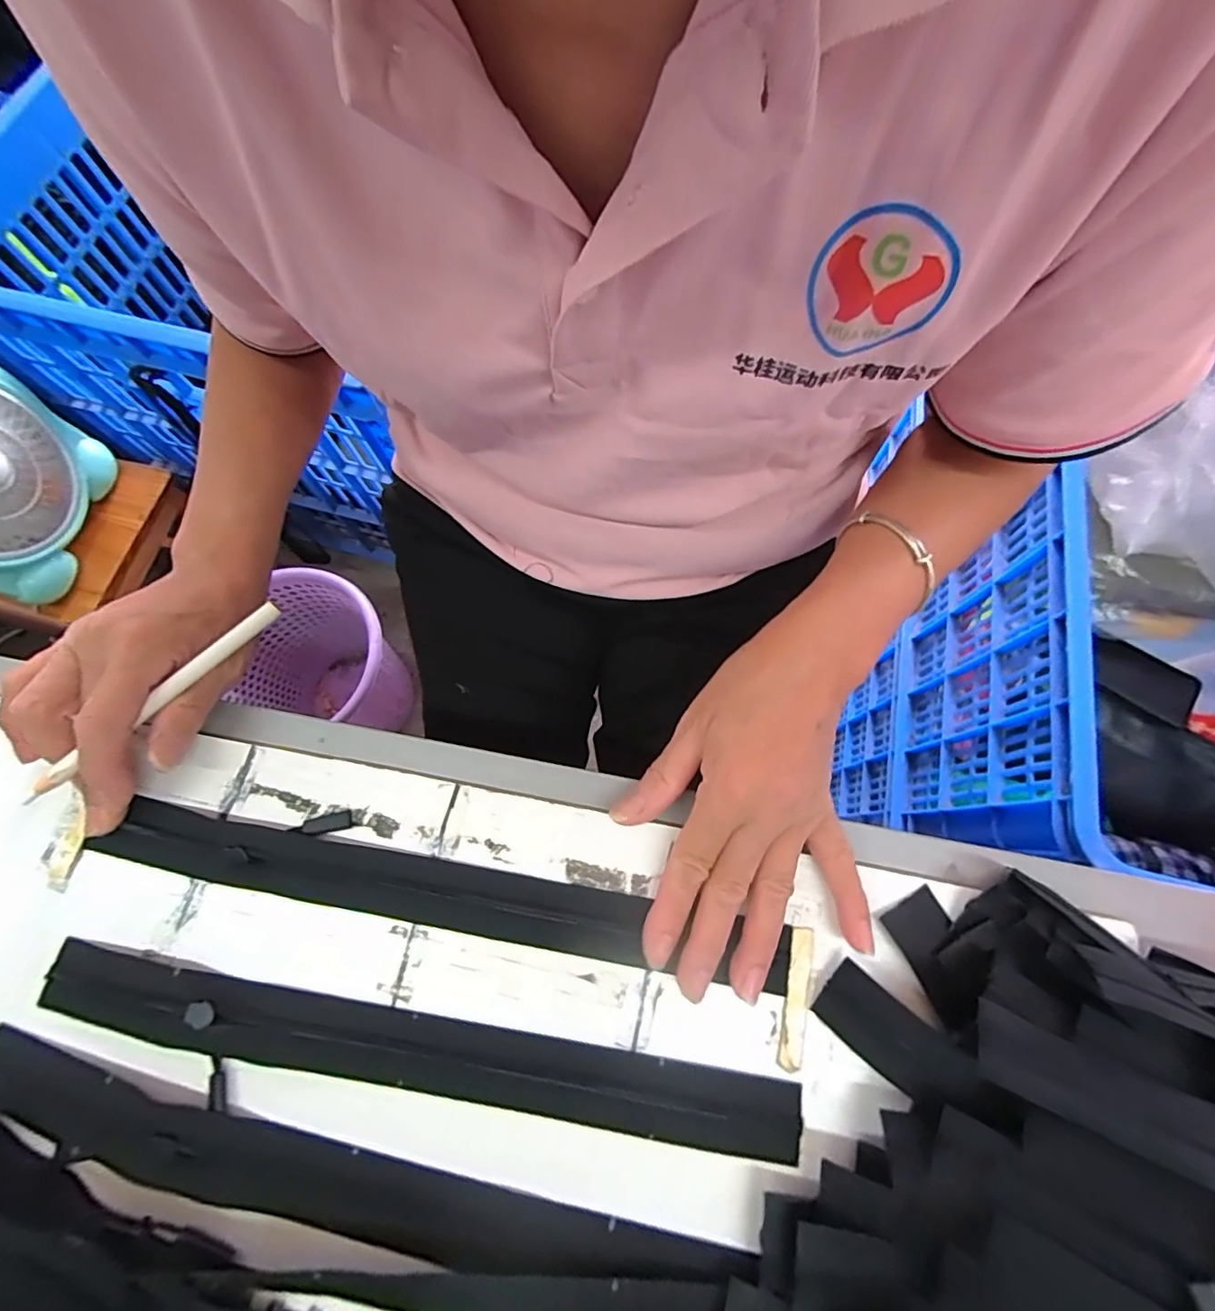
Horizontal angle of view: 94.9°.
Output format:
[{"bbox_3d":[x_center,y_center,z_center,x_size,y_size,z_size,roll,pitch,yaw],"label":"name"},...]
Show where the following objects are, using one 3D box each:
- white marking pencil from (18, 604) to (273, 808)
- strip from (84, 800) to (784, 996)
[{"bbox_3d":[-0.225,0.020,0.280,0.008,0.010,0.136,41,73,13],"label":"white marking pencil"},{"bbox_3d":[-0.083,0.117,0.275,0.339,0.010,0.030,10,72,3],"label":"strip"}]

